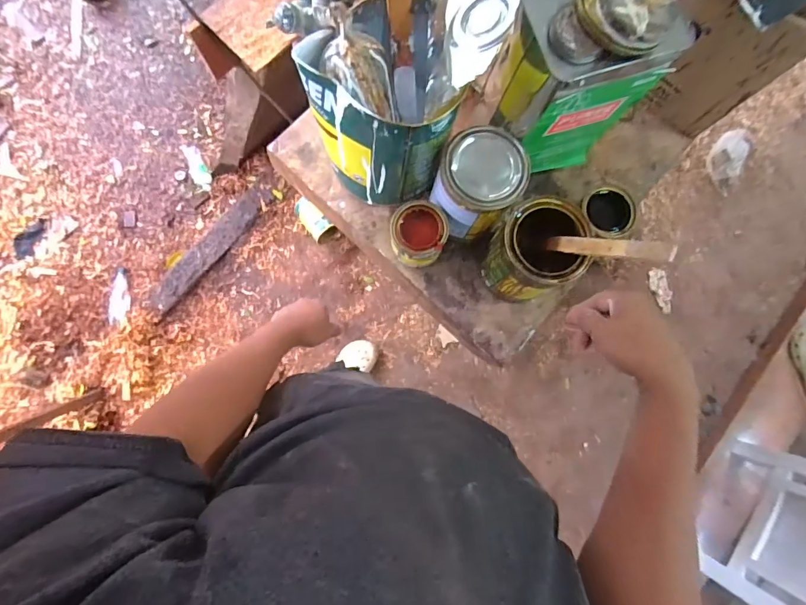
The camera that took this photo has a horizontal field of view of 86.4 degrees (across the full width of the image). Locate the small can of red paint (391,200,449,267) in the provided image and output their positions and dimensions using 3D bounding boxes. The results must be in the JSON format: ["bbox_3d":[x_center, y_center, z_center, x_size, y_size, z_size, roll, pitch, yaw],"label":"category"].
[{"bbox_3d":[0.019,-0.091,0.579,0.072,0.072,0.069,0,83,-4],"label":"small can of red paint"}]

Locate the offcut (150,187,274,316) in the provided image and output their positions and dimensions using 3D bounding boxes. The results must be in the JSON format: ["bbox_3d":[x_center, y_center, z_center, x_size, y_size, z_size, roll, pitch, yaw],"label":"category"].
[{"bbox_3d":[-0.610,-0.176,1.365,0.079,0.036,0.491,41,82,2],"label":"offcut"}]

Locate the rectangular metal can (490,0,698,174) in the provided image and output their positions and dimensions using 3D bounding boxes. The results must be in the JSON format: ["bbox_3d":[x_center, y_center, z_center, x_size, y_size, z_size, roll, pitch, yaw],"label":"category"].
[{"bbox_3d":[0.194,-0.259,0.512,0.150,0.229,0.111,-13,84,-5],"label":"rectangular metal can"}]

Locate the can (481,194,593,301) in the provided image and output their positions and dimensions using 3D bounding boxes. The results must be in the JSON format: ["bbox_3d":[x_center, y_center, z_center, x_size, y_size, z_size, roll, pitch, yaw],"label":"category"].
[{"bbox_3d":[0.164,-0.063,0.553,0.096,0.113,0.102,0,83,-4],"label":"can"}]

